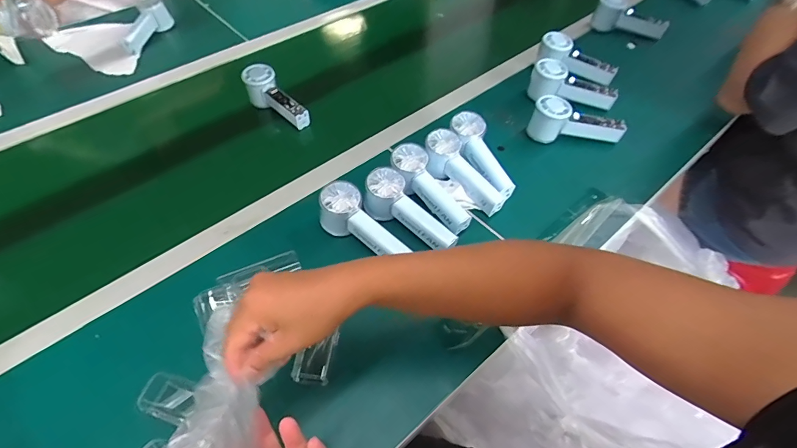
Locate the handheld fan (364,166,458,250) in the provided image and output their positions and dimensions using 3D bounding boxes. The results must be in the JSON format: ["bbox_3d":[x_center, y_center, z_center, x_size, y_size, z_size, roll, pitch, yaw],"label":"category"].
[{"bbox_3d":[0.015,-0.014,0.541,0.055,0.057,0.142,-37,60,-25],"label":"handheld fan"}]

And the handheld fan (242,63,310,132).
[{"bbox_3d":[-0.218,-0.223,0.720,0.151,0.052,0.051,42,63,13],"label":"handheld fan"}]

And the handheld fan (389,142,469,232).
[{"bbox_3d":[0.043,-0.048,0.575,0.055,0.051,0.151,-32,77,-22],"label":"handheld fan"}]

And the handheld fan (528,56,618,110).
[{"bbox_3d":[0.316,-0.249,0.724,0.149,0.071,0.046,13,54,10],"label":"handheld fan"}]

